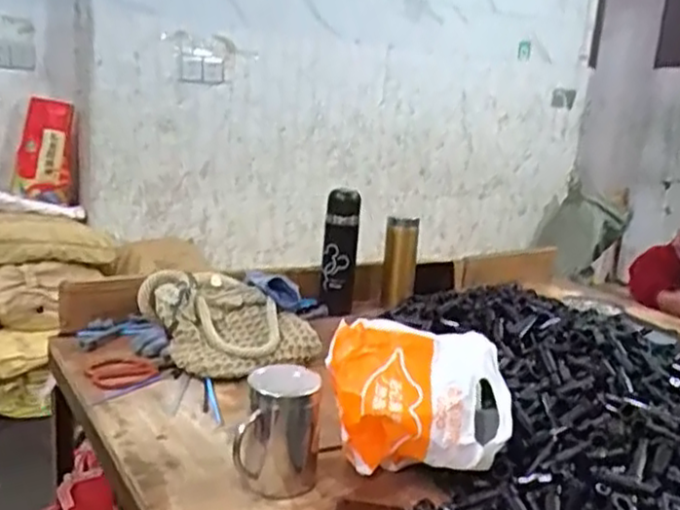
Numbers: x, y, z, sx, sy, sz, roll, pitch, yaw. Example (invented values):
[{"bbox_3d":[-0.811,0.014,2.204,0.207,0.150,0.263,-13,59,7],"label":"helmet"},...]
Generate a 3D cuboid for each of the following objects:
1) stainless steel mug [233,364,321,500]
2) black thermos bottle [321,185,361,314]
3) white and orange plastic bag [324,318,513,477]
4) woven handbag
[{"bbox_3d":[-0.063,0.188,0.760,0.081,0.110,0.110,5,14,4],"label":"stainless steel mug"},{"bbox_3d":[-0.001,0.005,1.318,0.061,0.239,0.055,5,14,0],"label":"black thermos bottle"},{"bbox_3d":[0.083,0.167,0.793,0.196,0.142,0.120,5,14,0],"label":"white and orange plastic bag"},{"bbox_3d":[-0.168,0.103,1.096,0.223,0.118,0.202,-5,17,-36],"label":"woven handbag"}]

